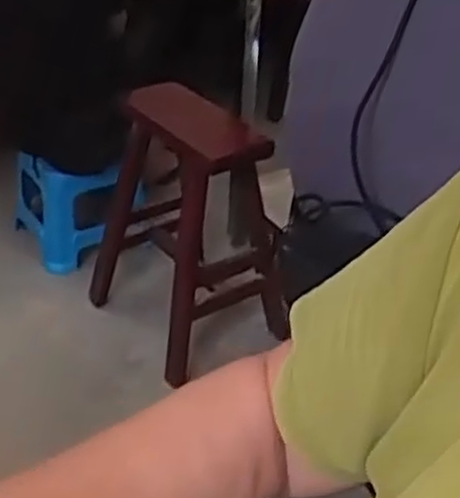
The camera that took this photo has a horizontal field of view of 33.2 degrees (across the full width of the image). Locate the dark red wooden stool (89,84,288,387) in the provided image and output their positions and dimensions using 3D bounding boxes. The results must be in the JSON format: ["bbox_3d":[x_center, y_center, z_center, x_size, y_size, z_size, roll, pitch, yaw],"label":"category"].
[{"bbox_3d":[-0.075,-0.066,1.795,0.373,0.533,0.399,-19,41,-29],"label":"dark red wooden stool"}]

